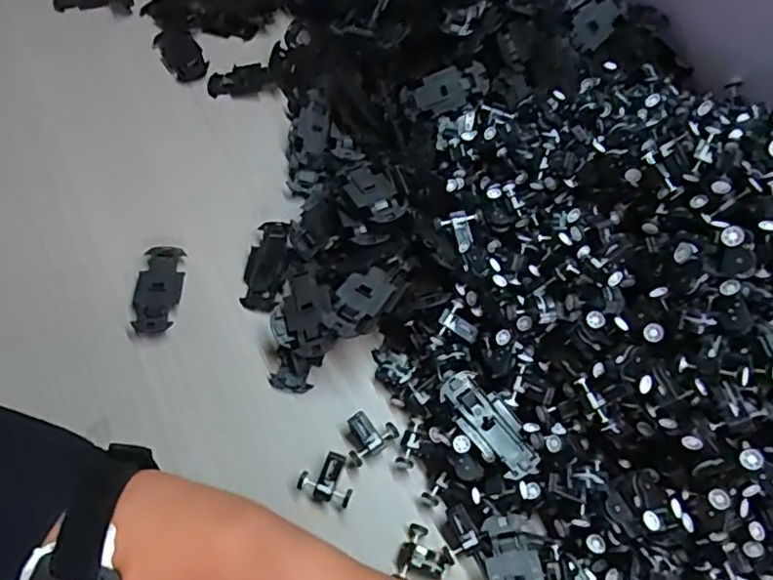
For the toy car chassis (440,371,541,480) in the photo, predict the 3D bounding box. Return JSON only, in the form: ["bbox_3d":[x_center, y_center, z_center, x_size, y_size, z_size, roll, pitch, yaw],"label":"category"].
[{"bbox_3d":[0.059,0.077,0.341,0.030,0.011,0.065,-31,66,-20],"label":"toy car chassis"}]

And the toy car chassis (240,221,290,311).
[{"bbox_3d":[-0.084,-0.017,0.413,0.028,0.005,0.065,0,68,14],"label":"toy car chassis"}]

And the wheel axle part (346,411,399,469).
[{"bbox_3d":[-0.012,0.086,0.357,0.033,0.013,0.024,-32,67,-20],"label":"wheel axle part"}]

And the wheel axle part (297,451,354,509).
[{"bbox_3d":[-0.034,0.109,0.345,0.031,0.017,0.025,13,60,4],"label":"wheel axle part"}]

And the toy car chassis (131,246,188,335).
[{"bbox_3d":[-0.152,-0.001,0.397,0.028,0.008,0.062,4,60,-2],"label":"toy car chassis"}]

